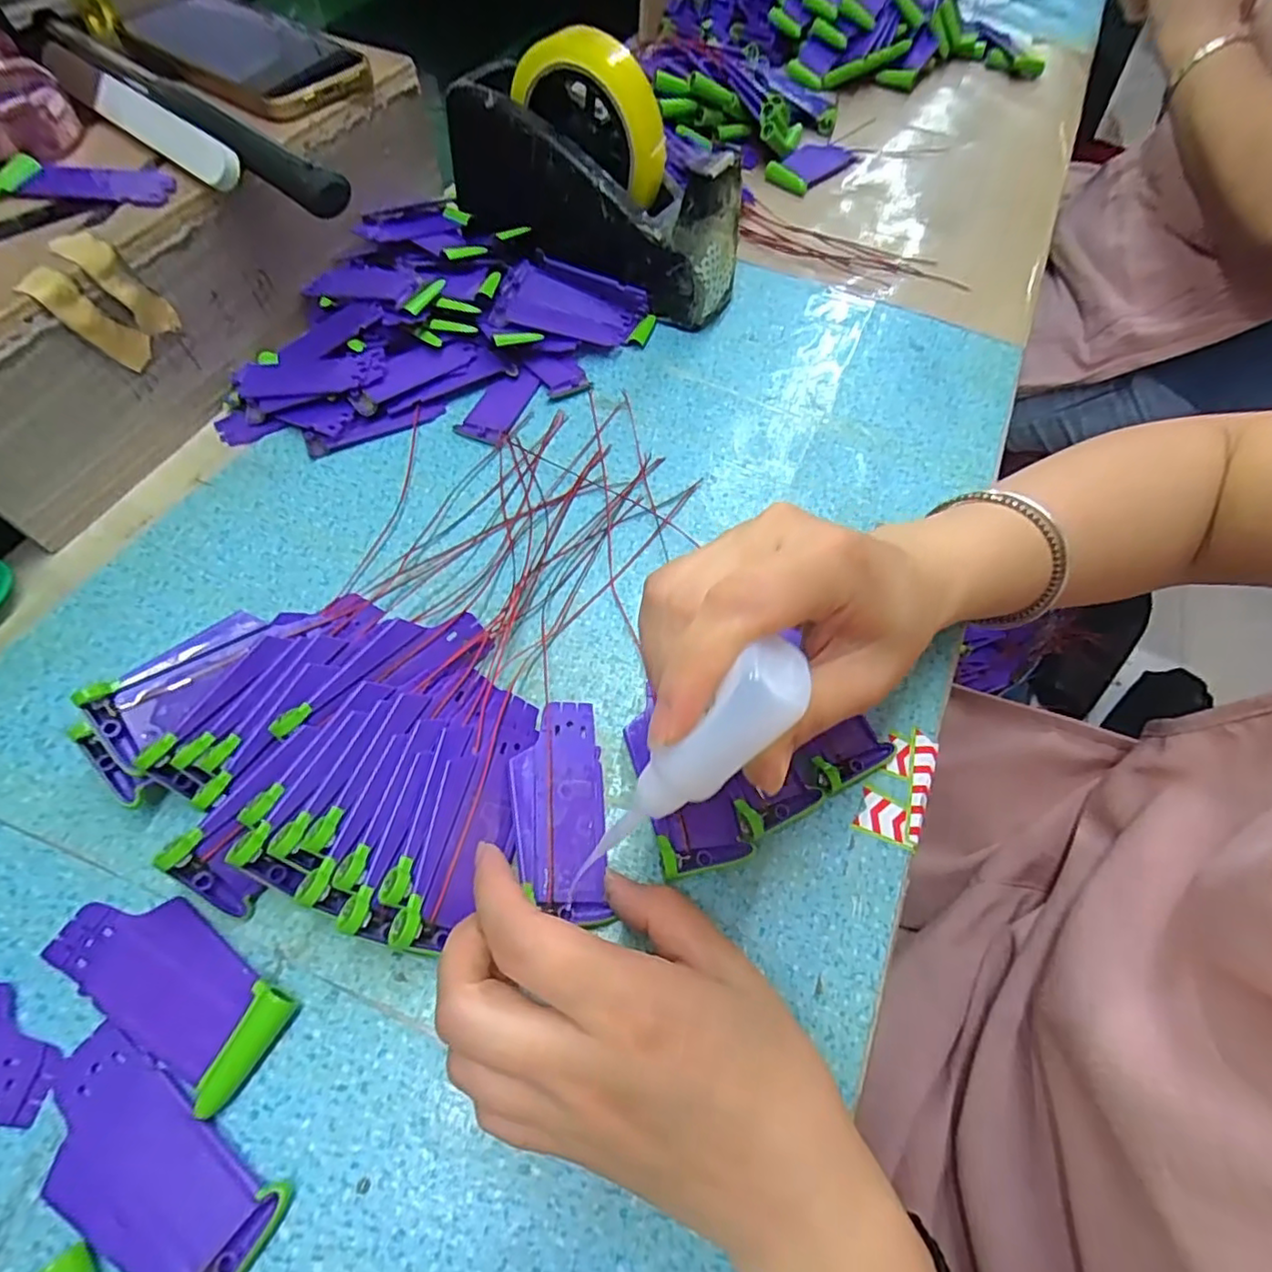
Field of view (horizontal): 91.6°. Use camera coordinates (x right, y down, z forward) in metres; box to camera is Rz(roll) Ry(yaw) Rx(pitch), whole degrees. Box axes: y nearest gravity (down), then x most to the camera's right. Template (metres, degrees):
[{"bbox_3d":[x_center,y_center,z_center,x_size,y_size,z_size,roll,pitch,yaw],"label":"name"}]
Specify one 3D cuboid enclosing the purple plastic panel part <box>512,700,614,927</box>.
[{"bbox_3d":[-0.031,0.067,0.247,0.035,0.004,0.086,5,58,-19],"label":"purple plastic panel part"}]

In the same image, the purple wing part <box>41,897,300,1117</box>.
[{"bbox_3d":[-0.162,0.119,0.214,0.087,0.008,0.037,30,63,12],"label":"purple wing part"}]

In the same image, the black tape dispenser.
[{"bbox_3d":[-0.027,-0.276,0.389,0.193,0.094,0.066,29,63,12],"label":"black tape dispenser"}]

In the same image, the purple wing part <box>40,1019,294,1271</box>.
[{"bbox_3d":[-0.151,0.163,0.189,0.087,0.008,0.039,29,63,12],"label":"purple wing part"}]

